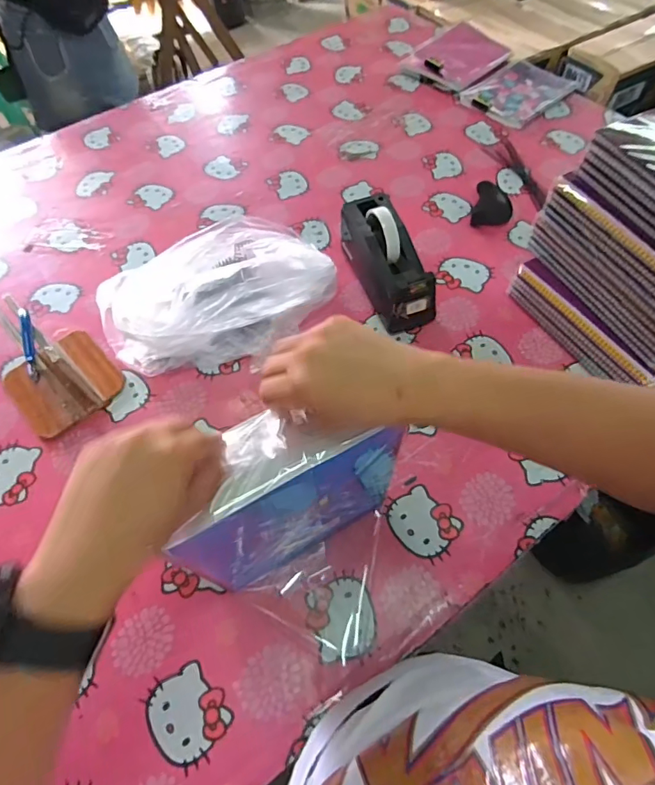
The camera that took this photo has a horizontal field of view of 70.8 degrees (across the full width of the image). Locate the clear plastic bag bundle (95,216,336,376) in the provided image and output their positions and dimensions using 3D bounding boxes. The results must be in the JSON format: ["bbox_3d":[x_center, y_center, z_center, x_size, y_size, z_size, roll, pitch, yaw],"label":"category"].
[{"bbox_3d":[-0.163,-0.156,0.688,0.335,0.108,0.222,-30,63,-14],"label":"clear plastic bag bundle"}]

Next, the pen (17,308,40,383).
[{"bbox_3d":[-0.359,-0.060,0.555,0.016,0.011,0.120,-25,62,-12],"label":"pen"}]

